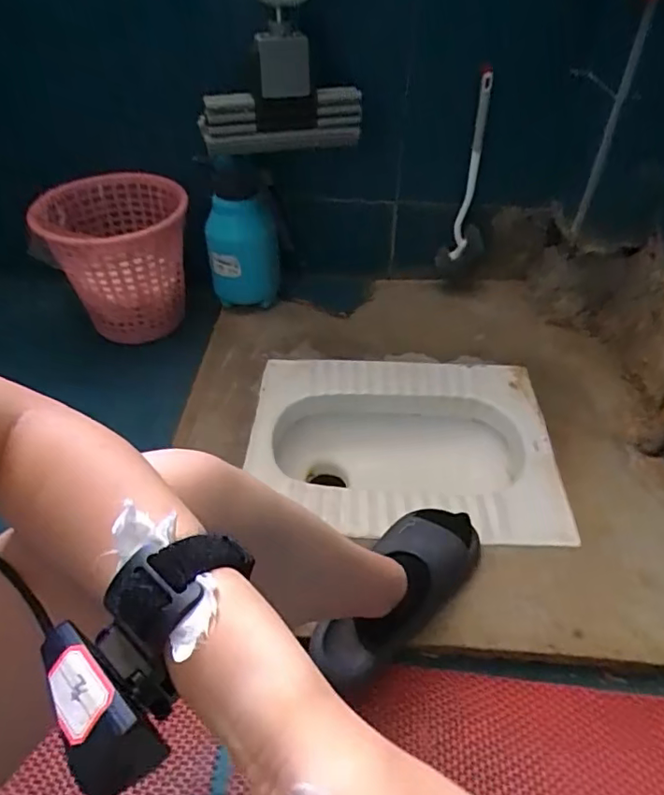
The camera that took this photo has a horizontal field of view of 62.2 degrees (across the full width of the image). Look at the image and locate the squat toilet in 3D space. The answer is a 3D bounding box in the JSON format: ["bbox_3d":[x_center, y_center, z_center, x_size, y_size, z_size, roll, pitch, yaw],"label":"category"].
[{"bbox_3d":[0.110,0.102,0.949,0.485,0.160,0.376,6,41,2],"label":"squat toilet"}]

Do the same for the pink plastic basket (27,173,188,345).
[{"bbox_3d":[-0.427,-0.272,1.122,0.265,0.261,0.249,-4,41,-9],"label":"pink plastic basket"}]

